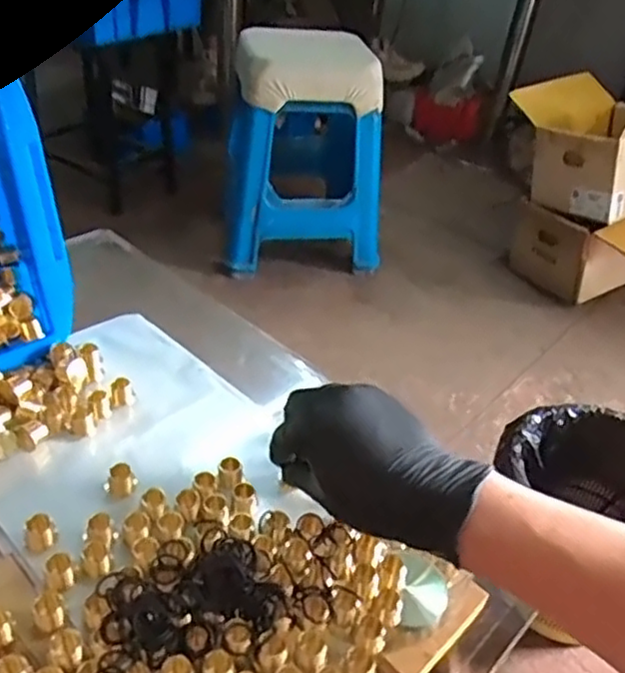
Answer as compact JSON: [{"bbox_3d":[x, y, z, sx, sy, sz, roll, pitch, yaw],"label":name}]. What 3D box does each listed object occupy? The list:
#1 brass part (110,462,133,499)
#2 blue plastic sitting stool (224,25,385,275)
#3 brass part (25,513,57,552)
[{"bbox_3d":[-0.135,0.101,0.474,0.014,0.020,0.018,-3,37,-14],"label":"brass part"},{"bbox_3d":[-0.022,-0.475,1.640,0.352,0.471,0.421,1,36,-9],"label":"blue plastic sitting stool"},{"bbox_3d":[-0.178,0.127,0.439,0.019,0.018,0.016,-13,40,-25],"label":"brass part"}]

